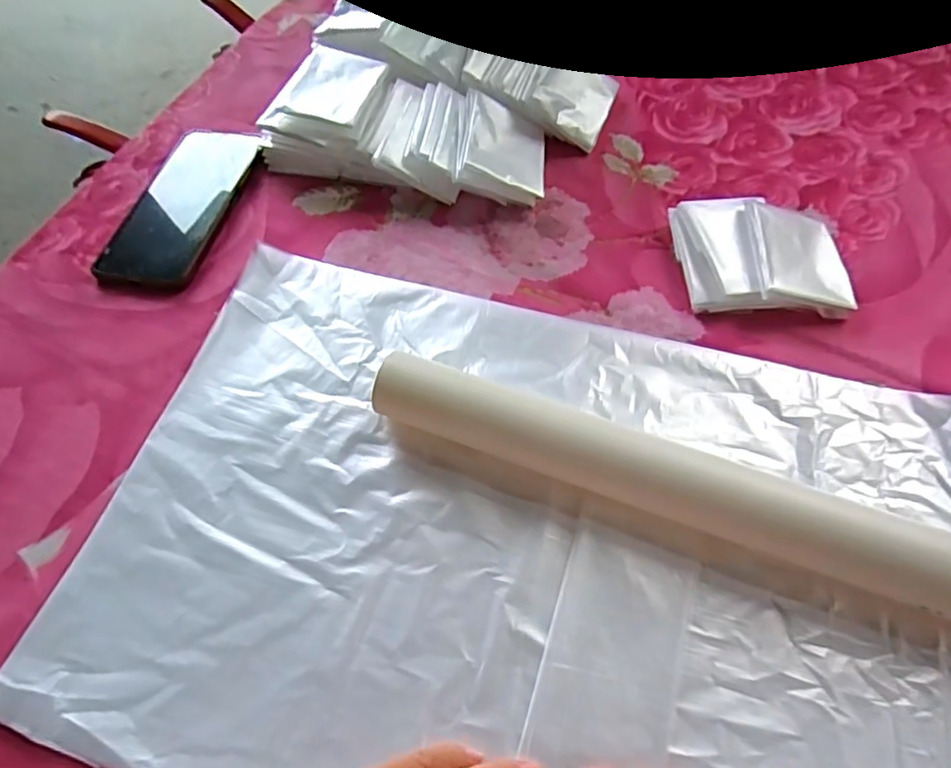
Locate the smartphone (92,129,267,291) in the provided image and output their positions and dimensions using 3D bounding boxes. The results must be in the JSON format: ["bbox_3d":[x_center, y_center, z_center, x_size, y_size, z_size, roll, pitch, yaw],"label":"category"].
[{"bbox_3d":[-0.227,-0.140,0.456,0.080,0.013,0.156,11,61,10],"label":"smartphone"}]

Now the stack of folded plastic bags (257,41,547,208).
[{"bbox_3d":[-0.051,-0.198,0.457,0.219,0.051,0.093,16,62,12],"label":"stack of folded plastic bags"}]

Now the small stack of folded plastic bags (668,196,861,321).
[{"bbox_3d":[0.191,-0.088,0.394,0.104,0.023,0.090,-3,60,2],"label":"small stack of folded plastic bags"}]

